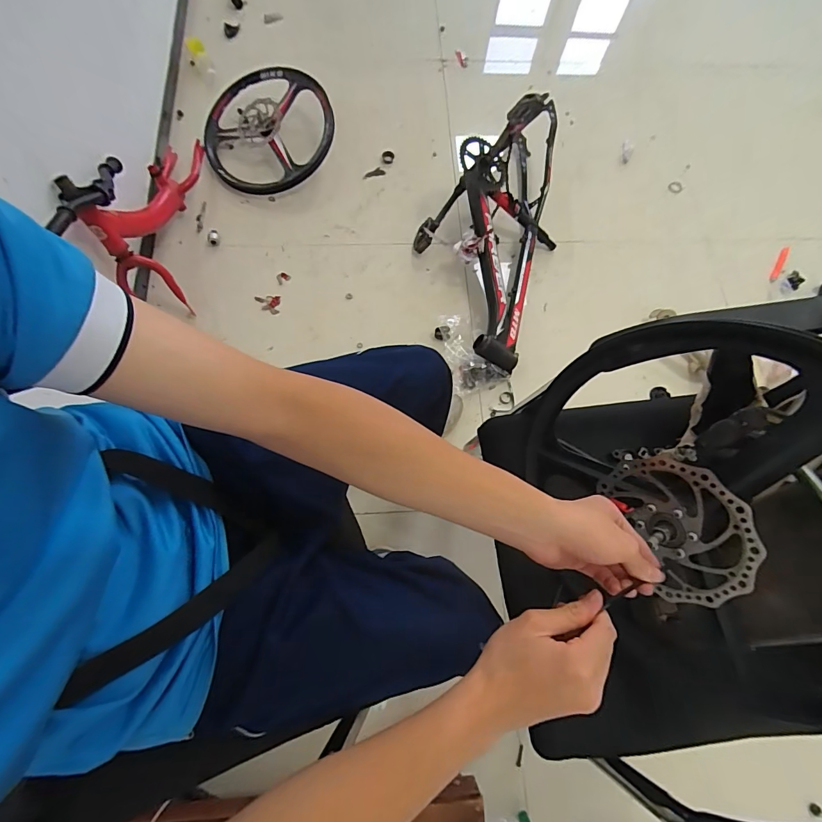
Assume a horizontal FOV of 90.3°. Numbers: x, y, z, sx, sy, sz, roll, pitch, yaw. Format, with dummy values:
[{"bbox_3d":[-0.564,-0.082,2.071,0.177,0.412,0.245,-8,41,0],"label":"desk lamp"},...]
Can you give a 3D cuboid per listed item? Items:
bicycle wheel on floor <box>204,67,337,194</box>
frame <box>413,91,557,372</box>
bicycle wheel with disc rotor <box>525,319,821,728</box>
[{"bbox_3d":[-0.441,-0.875,1.279,0.408,0.086,0.408,0,84,5],"label":"bicycle wheel on floor"},{"bbox_3d":[0.253,-0.592,1.188,0.398,0.306,0.879,21,74,3],"label":"frame"},{"bbox_3d":[0.301,0.108,0.428,0.075,0.367,0.412,-11,70,-37],"label":"bicycle wheel with disc rotor"}]

